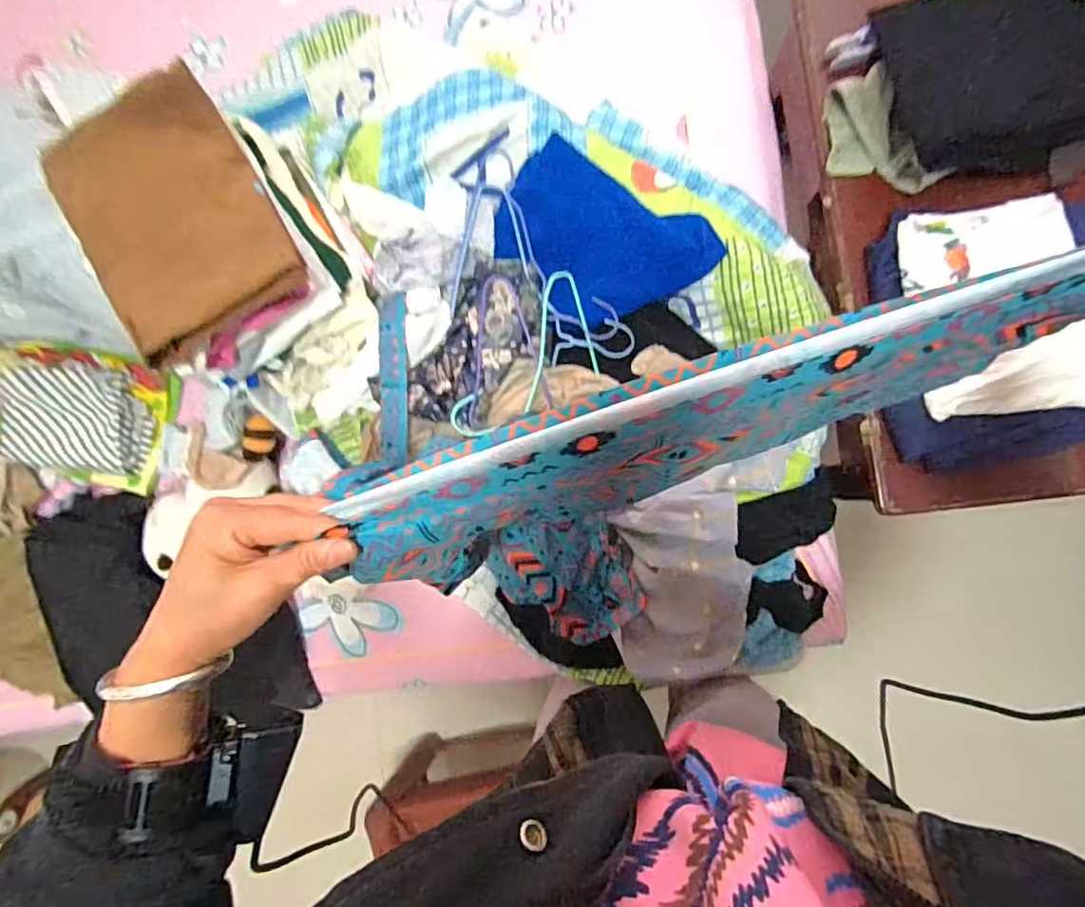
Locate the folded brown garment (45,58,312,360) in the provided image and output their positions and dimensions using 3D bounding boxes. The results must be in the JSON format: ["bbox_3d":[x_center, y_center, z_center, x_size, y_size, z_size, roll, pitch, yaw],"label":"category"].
[{"bbox_3d":[-0.372,-0.236,0.572,0.191,0.056,0.235,-32,85,4],"label":"folded brown garment"}]

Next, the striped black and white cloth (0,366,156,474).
[{"bbox_3d":[-0.755,-0.056,0.932,0.250,0.028,0.166,3,88,6],"label":"striped black and white cloth"}]

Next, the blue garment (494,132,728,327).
[{"bbox_3d":[0.070,-0.262,0.736,0.267,0.040,0.171,35,122,7],"label":"blue garment"}]

